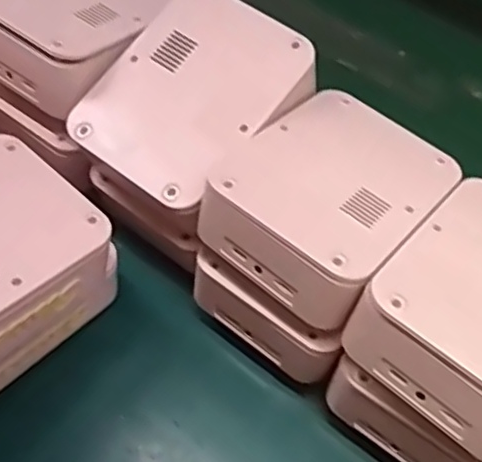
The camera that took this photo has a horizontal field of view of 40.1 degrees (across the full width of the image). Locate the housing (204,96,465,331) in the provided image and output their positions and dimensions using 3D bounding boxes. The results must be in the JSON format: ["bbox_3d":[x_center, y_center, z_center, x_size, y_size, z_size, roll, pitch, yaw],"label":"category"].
[{"bbox_3d":[0.051,-0.023,0.355,0.096,0.037,0.128,36,62,18],"label":"housing"}]

